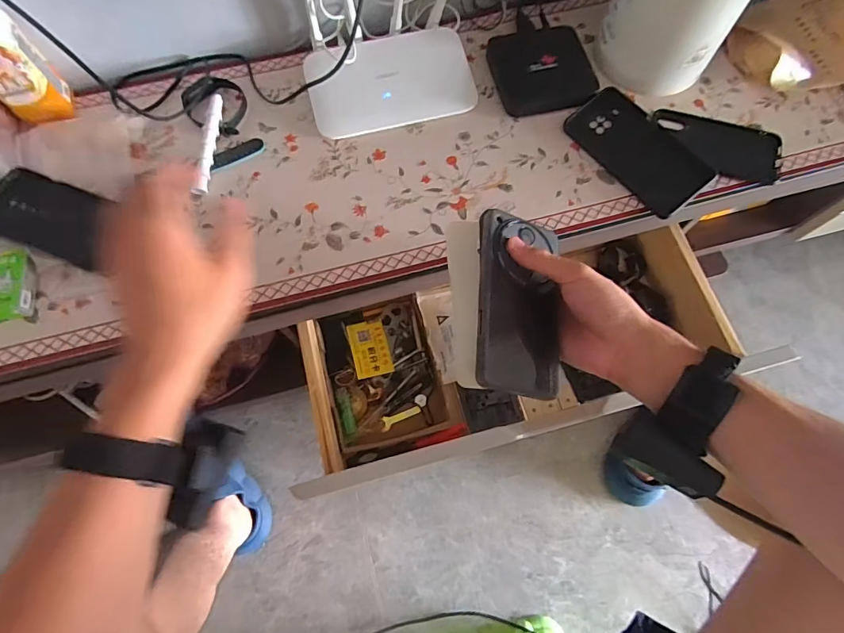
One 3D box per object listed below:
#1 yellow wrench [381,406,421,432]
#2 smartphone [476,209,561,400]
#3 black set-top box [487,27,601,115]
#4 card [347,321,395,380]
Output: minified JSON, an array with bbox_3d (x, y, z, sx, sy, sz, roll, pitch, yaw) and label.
[{"bbox_3d":[-0.033,0.146,0.660,0.062,0.005,0.019,-27,72,-10],"label":"yellow wrench"},{"bbox_3d":[0.084,-0.013,0.393,0.077,0.016,0.159,13,71,-24],"label":"smartphone"},{"bbox_3d":[0.148,-0.306,0.559,0.113,0.027,0.114,-12,70,-4],"label":"black set-top box"},{"bbox_3d":[-0.077,0.048,0.670,0.055,0.006,0.086,-12,66,-12],"label":"card"}]

